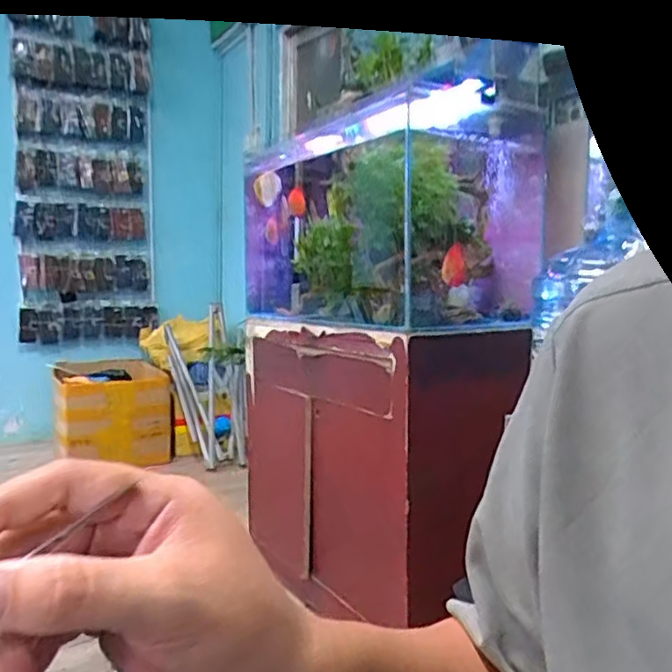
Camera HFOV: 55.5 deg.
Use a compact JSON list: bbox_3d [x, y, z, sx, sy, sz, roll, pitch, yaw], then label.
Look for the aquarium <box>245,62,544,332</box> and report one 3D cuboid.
[{"bbox_3d":[0.087,-0.292,1.702,0.415,0.508,0.807,-2,6,-35],"label":"aquarium"}]

